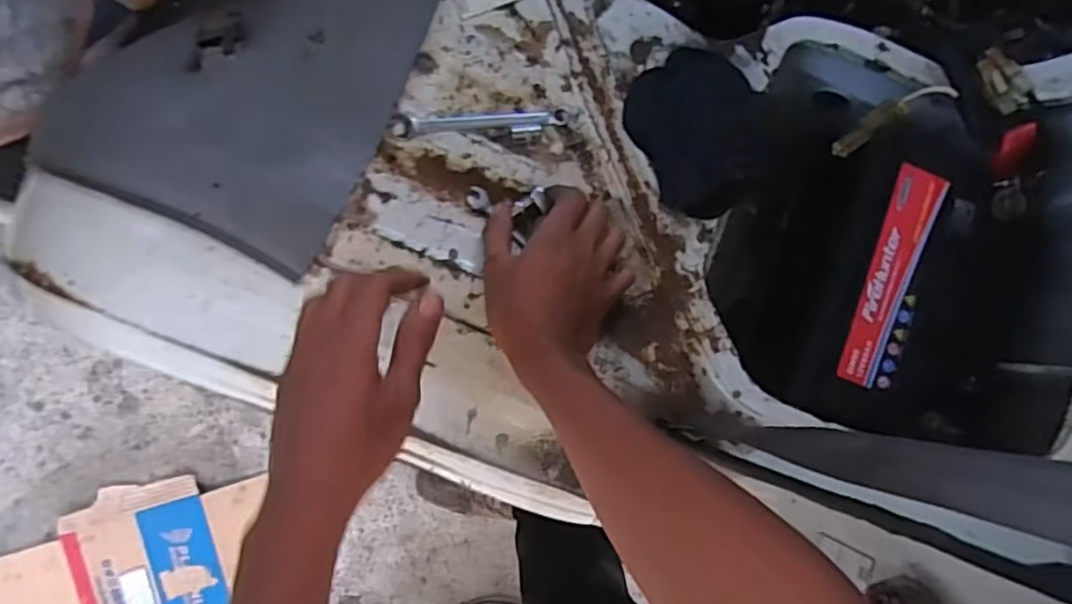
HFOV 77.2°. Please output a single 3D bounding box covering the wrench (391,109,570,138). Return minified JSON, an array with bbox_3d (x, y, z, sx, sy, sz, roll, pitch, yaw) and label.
[{"bbox_3d":[-0.046,-0.158,0.584,0.151,0.008,0.016,-6,90,-10],"label":"wrench"}]

